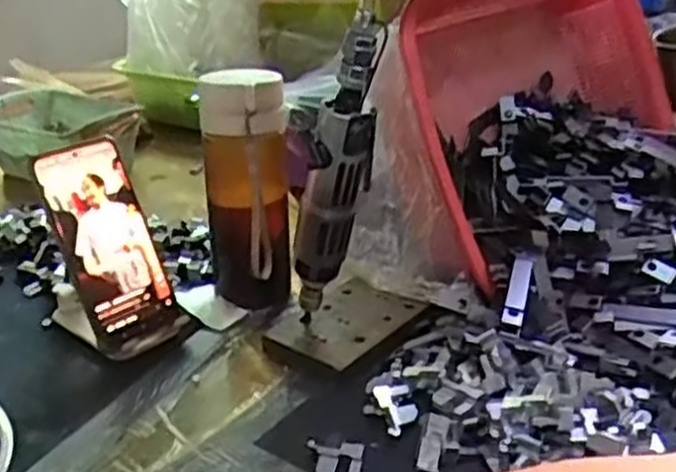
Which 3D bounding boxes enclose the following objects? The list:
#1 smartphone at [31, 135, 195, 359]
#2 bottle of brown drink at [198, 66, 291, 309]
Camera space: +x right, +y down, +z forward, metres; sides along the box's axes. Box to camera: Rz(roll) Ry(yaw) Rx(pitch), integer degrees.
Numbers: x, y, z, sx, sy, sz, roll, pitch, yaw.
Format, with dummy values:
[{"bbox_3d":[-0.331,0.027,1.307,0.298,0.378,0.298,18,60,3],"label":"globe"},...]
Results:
[{"bbox_3d":[-0.182,0.011,0.639,0.075,0.176,0.016,-26,10,-38],"label":"smartphone"},{"bbox_3d":[-0.075,-0.034,0.675,0.077,0.199,0.075,-9,25,-7],"label":"bottle of brown drink"}]

